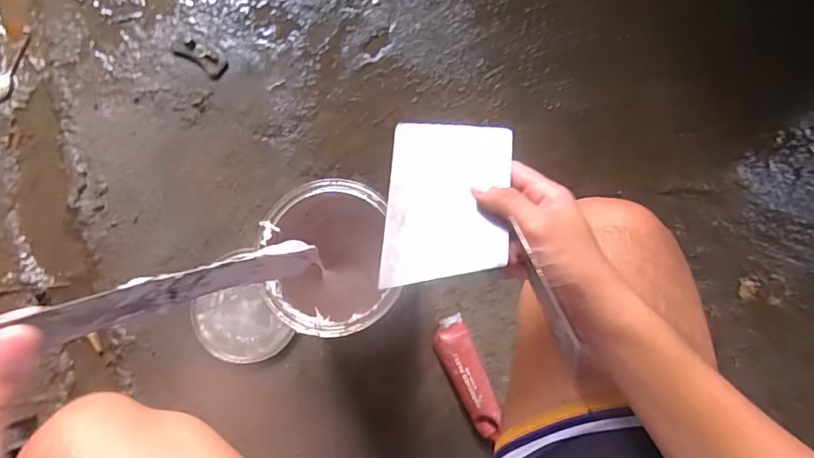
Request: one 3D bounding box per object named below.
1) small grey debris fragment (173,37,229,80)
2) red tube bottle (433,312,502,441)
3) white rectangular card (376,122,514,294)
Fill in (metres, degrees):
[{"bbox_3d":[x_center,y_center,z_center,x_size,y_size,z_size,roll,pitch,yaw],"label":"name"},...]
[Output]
[{"bbox_3d":[-0.316,-0.264,0.789,0.086,0.010,0.035,36,82,6],"label":"small grey debris fragment"},{"bbox_3d":[0.083,0.201,0.700,0.047,0.036,0.165,-22,81,-4],"label":"red tube bottle"},{"bbox_3d":[0.031,-0.024,0.403,0.099,0.005,0.137,-2,67,20],"label":"white rectangular card"}]

